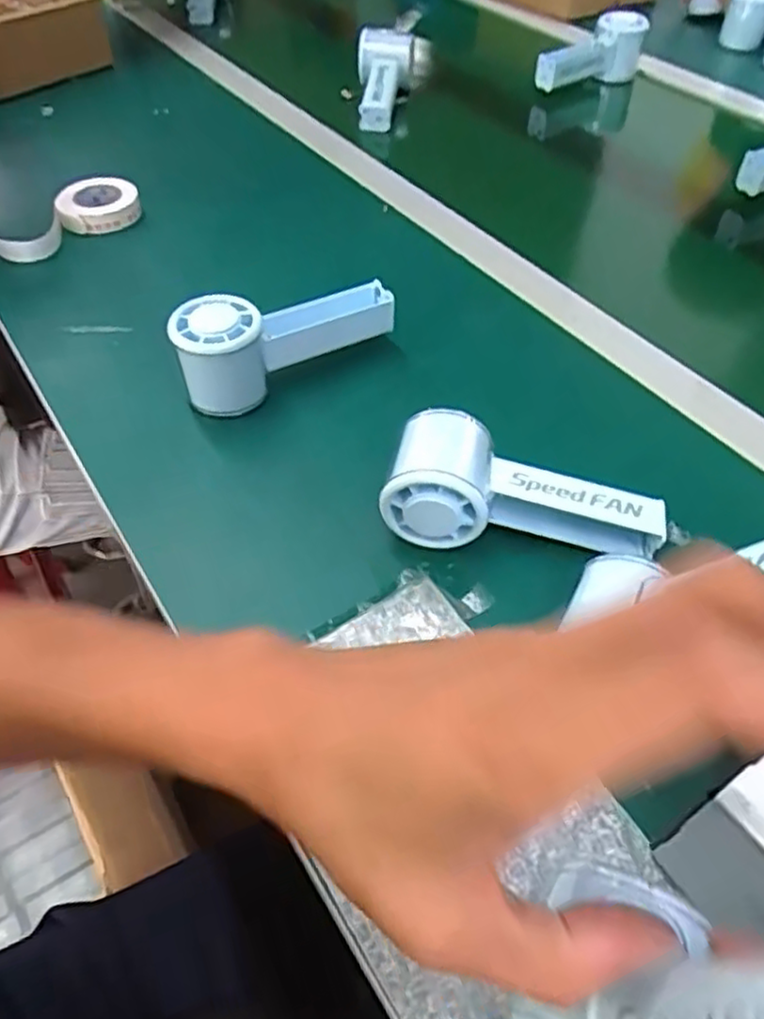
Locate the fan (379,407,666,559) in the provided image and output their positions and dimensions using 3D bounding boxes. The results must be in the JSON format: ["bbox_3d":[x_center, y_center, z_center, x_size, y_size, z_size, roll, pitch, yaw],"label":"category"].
[{"bbox_3d":[0.074,-0.007,0.397,0.150,0.055,0.053,11,50,-8],"label":"fan"}]

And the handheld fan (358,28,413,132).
[{"bbox_3d":[0.001,-0.476,0.797,0.062,0.049,0.143,5,67,4],"label":"handheld fan"}]

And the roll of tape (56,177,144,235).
[{"bbox_3d":[-0.250,-0.268,0.625,0.067,0.022,0.067,-14,52,-11],"label":"roll of tape"}]

